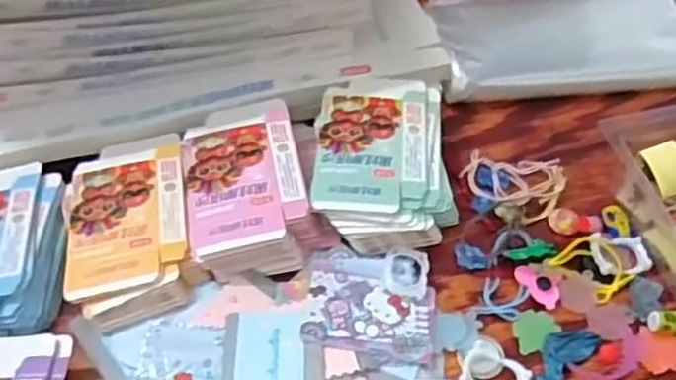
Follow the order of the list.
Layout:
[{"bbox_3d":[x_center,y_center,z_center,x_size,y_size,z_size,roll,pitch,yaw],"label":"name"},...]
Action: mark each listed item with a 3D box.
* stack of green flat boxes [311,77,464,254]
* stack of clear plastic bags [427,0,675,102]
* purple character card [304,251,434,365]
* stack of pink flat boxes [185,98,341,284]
[{"bbox_3d":[0.037,-0.024,0.556,0.107,0.038,0.159,-1,50,1],"label":"stack of green flat boxes"},{"bbox_3d":[0.213,-0.150,0.665,0.240,0.029,0.145,-6,50,-4],"label":"stack of clear plastic bags"},{"bbox_3d":[0.024,0.079,0.485,0.088,0.007,0.082,9,47,-1],"label":"purple character card"},{"bbox_3d":[-0.065,-0.005,0.536,0.101,0.036,0.150,-11,50,-8],"label":"stack of pink flat boxes"}]

